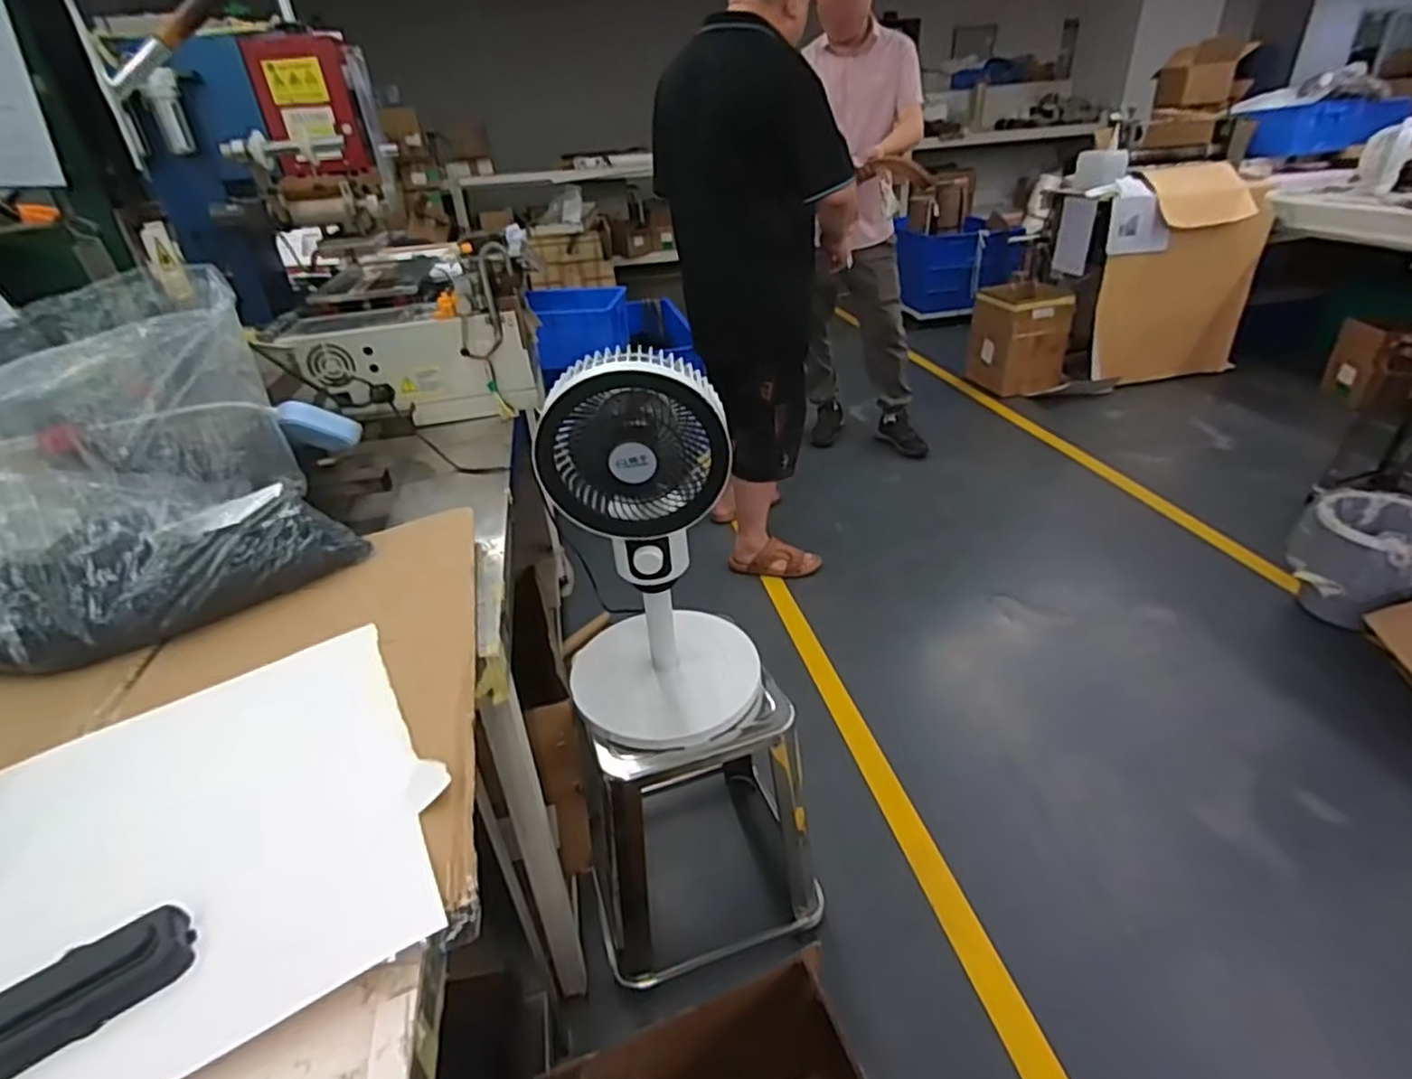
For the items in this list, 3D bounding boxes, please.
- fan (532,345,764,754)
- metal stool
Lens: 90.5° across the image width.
[{"bbox_3d":[-0.067,0.015,0.895,0.263,0.492,0.198,-4,32,-2],"label":"fan"},{"bbox_3d":[-0.032,0.428,1.168,0.358,0.500,0.352,-14,33,-16],"label":"metal stool"}]

